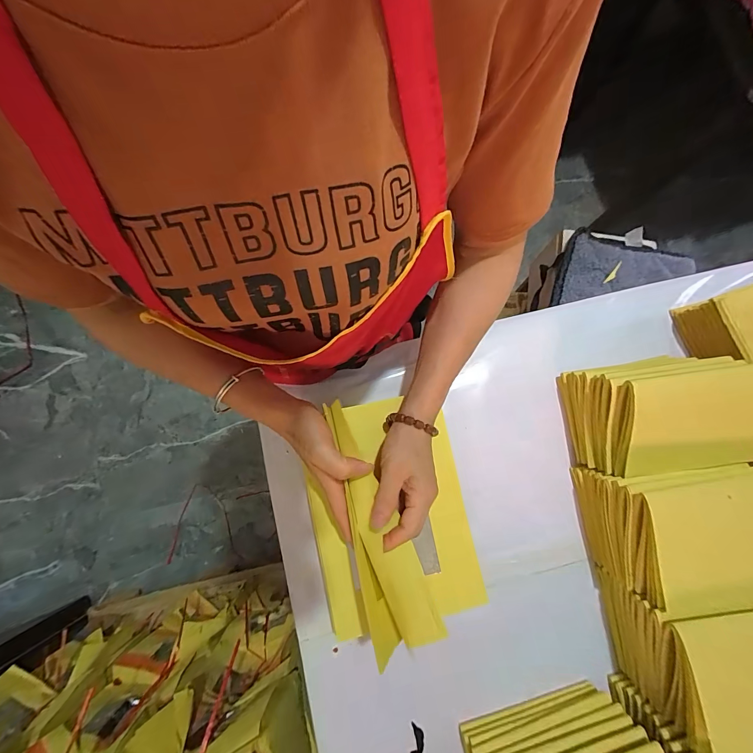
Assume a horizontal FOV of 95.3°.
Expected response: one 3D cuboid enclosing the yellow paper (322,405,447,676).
[{"bbox_3d":[0.002,0.134,0.320,0.063,0.043,0.229,-17,83,-4],"label":"yellow paper"}]

